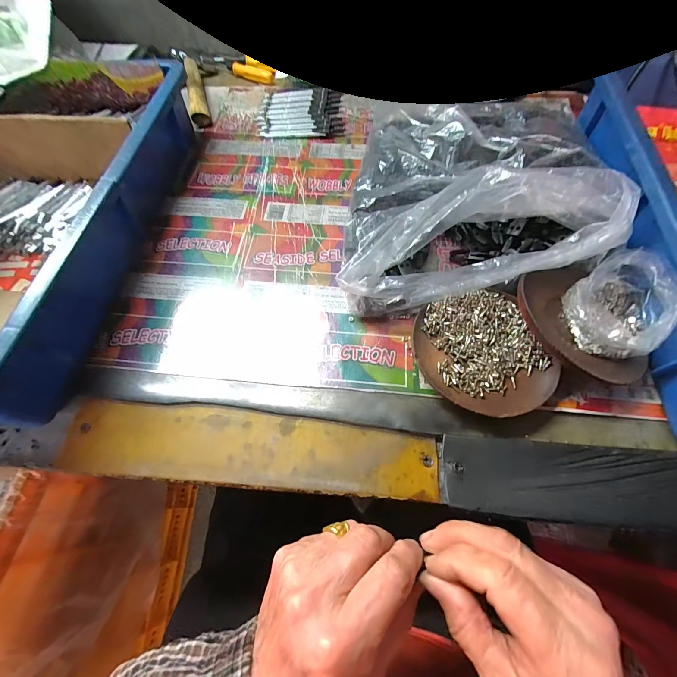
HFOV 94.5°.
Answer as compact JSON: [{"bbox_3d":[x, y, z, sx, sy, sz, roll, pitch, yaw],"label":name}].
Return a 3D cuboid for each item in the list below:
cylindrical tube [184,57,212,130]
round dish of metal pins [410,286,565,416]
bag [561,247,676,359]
[{"bbox_3d":[-0.203,-0.354,0.449,0.022,0.029,0.130,-15,65,-5],"label":"cylindrical tube"},{"bbox_3d":[0.117,0.013,0.260,0.098,0.019,0.105,-1,64,2],"label":"round dish of metal pins"},{"bbox_3d":[0.228,-0.024,0.258,0.069,0.050,0.092,33,70,16],"label":"bag"}]

